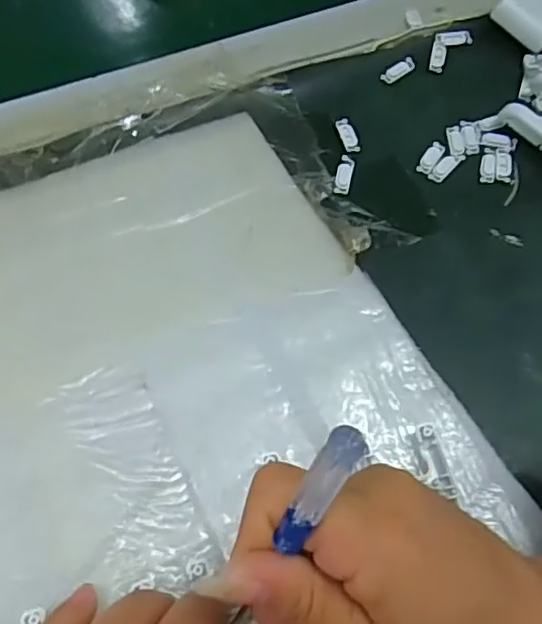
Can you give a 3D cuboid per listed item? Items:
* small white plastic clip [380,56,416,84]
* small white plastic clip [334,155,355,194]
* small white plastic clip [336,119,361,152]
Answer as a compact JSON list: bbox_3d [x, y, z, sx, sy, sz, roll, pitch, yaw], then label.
[{"bbox_3d":[0.078,-0.148,0.384,0.025,0.004,0.010,-33,66,-17],"label":"small white plastic clip"},{"bbox_3d":[0.041,-0.077,0.351,0.009,0.005,0.024,11,62,6],"label":"small white plastic clip"},{"bbox_3d":[0.045,-0.103,0.360,0.008,0.004,0.023,-16,63,-9],"label":"small white plastic clip"}]

